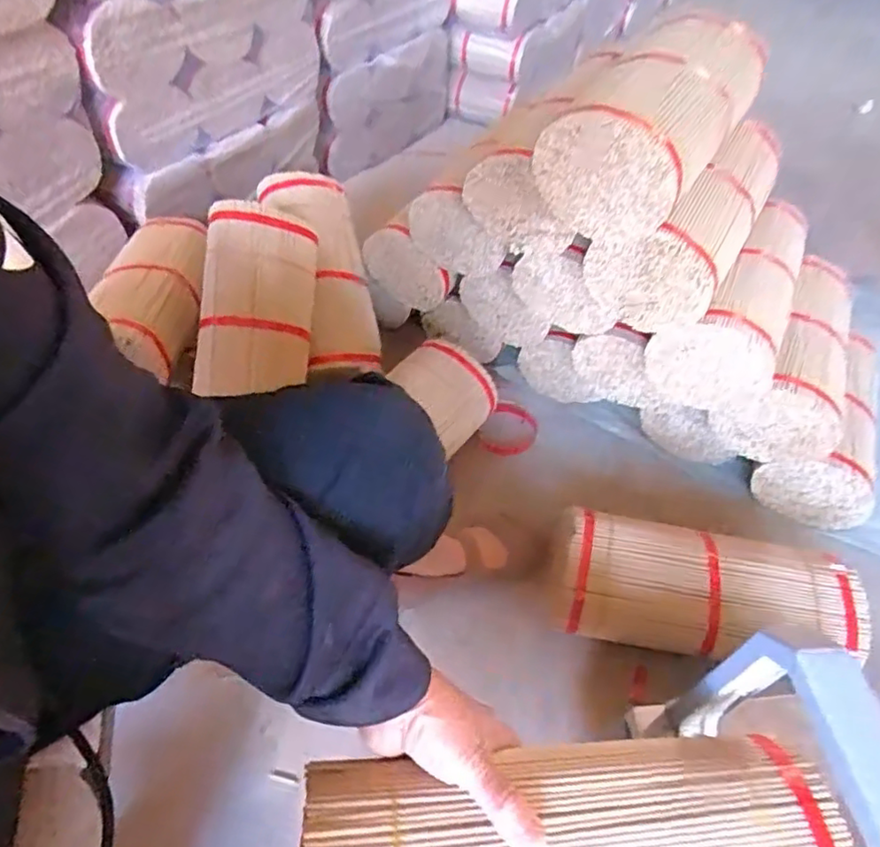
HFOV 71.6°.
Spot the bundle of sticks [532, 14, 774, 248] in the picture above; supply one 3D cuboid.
[{"bbox_3d":[0.219,-0.324,0.663,0.154,0.125,0.310,28,54,17],"label":"bundle of sticks"}]

